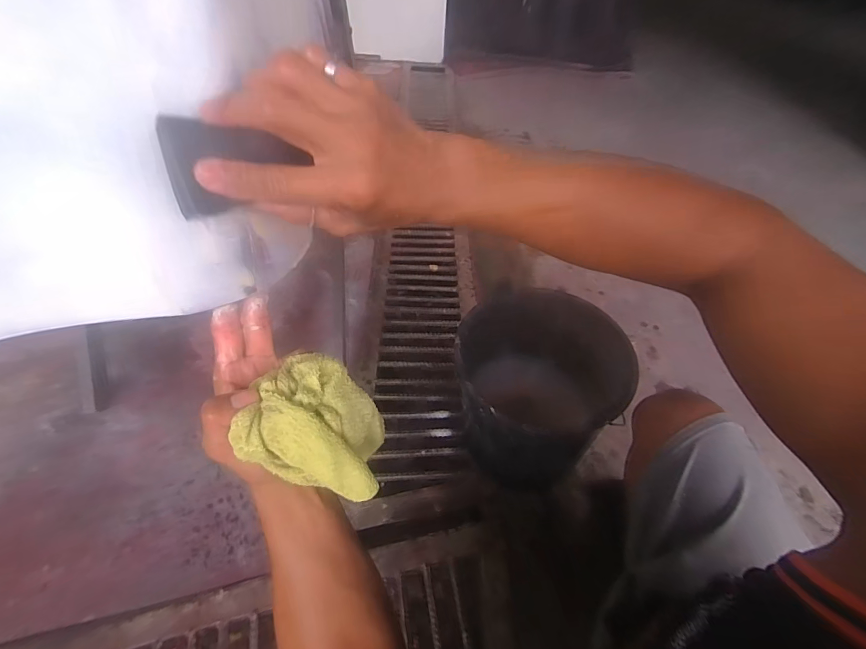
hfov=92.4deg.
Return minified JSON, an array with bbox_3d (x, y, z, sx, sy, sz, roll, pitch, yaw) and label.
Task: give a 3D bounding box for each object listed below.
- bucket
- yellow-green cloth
[{"bbox_3d":[0.180,0.136,0.820,0.286,0.295,0.273,2,49,-3],"label":"bucket"},{"bbox_3d":[-0.080,0.074,0.307,0.088,0.062,0.075,13,49,6],"label":"yellow-green cloth"}]

